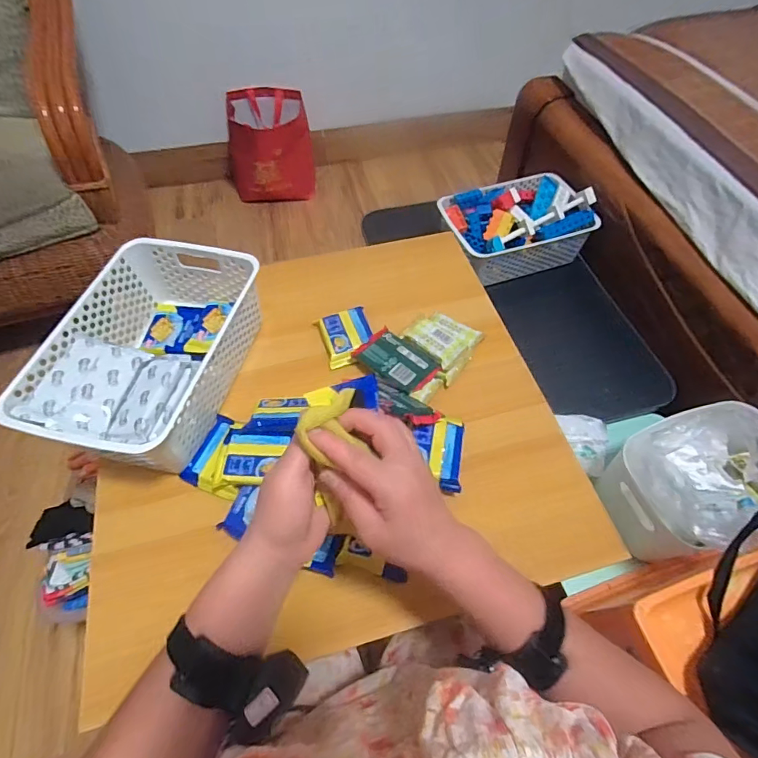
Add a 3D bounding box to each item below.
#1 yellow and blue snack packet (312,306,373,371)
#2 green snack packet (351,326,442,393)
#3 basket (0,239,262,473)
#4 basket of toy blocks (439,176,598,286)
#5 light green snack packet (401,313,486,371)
[{"bbox_3d":[-0.048,-0.065,0.672,0.075,0.015,0.096,-16,58,-11],"label":"yellow and blue snack packet"},{"bbox_3d":[0.024,-0.026,0.632,0.110,0.022,0.072,38,64,22],"label":"green snack packet"},{"bbox_3d":[-0.299,-0.034,0.592,0.208,0.101,0.307,12,58,7],"label":"basket"},{"bbox_3d":[0.295,-0.345,1.008,0.306,0.119,0.210,-19,59,-12],"label":"basket of toy blocks"},{"bbox_3d":[0.093,-0.068,0.659,0.090,0.022,0.090,39,65,22],"label":"light green snack packet"}]

